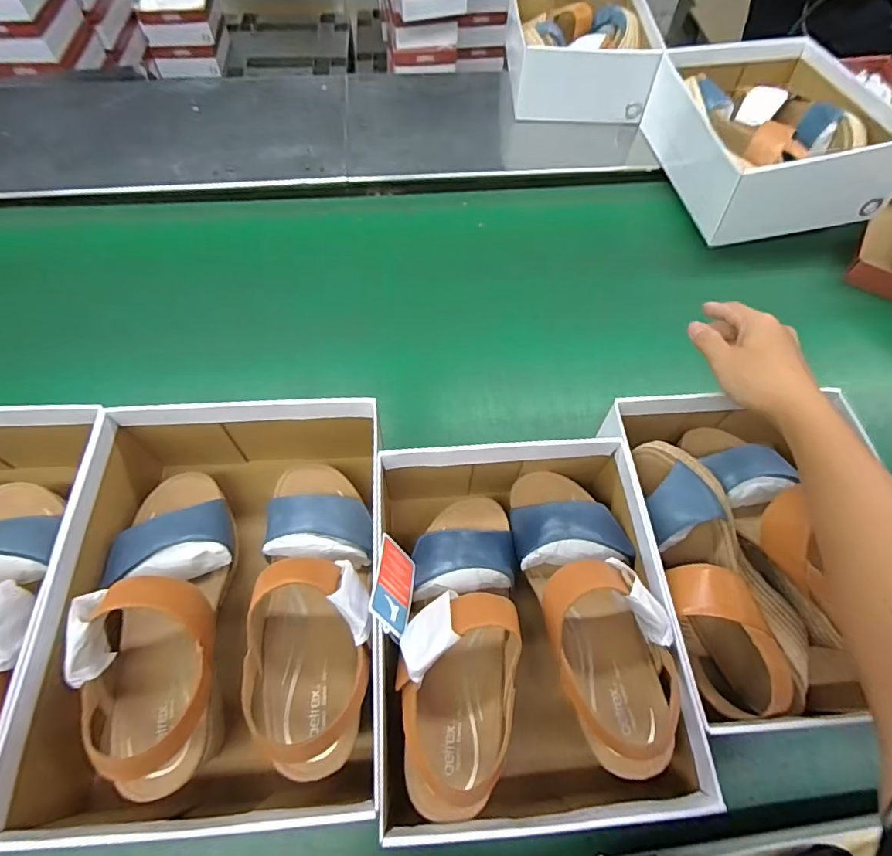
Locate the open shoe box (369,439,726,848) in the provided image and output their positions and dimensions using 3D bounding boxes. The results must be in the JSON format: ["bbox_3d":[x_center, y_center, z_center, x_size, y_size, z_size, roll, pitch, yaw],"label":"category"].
[{"bbox_3d":[0.057,0.146,0.410,0.215,0.121,0.274,-3,61,-3],"label":"open shoe box"}]

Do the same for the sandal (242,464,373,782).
[{"bbox_3d":[-0.104,0.120,0.385,0.091,0.081,0.236,-4,48,-4],"label":"sandal"}]

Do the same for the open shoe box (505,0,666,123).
[{"bbox_3d":[0.222,-0.638,0.844,0.230,0.096,0.270,2,60,0],"label":"open shoe box"}]

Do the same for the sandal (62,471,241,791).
[{"bbox_3d":[-0.218,0.131,0.384,0.093,0.085,0.240,-12,45,-8],"label":"sandal"}]

